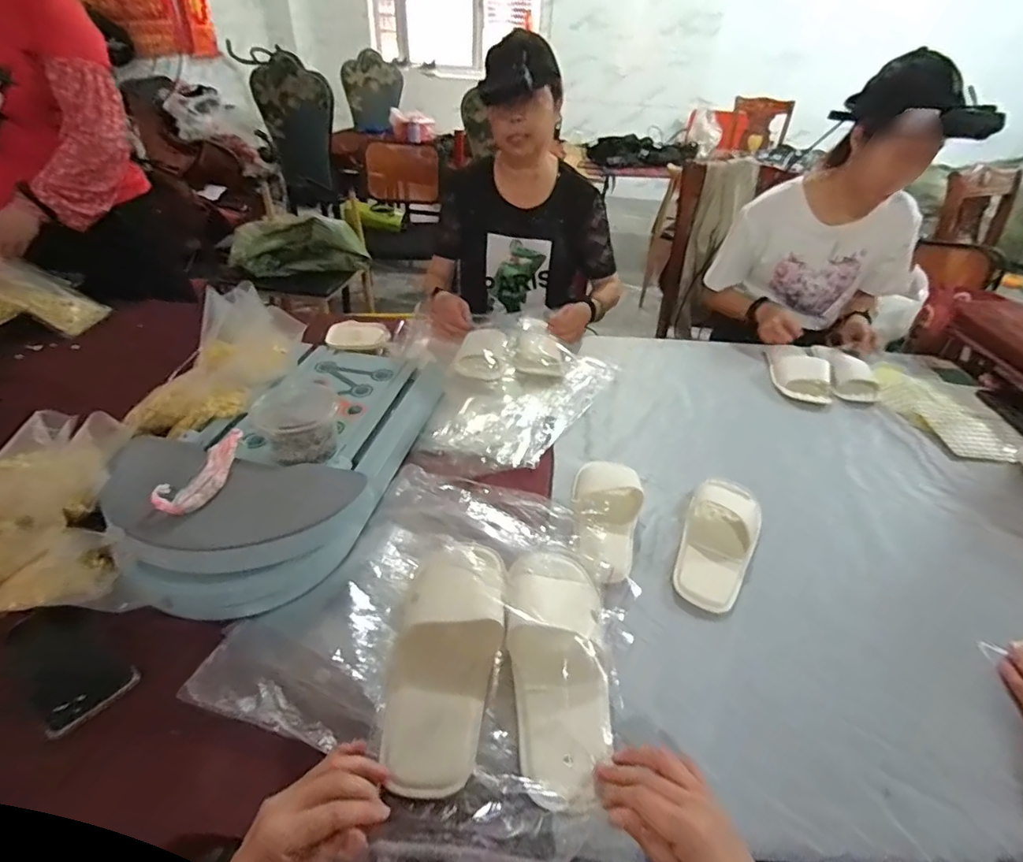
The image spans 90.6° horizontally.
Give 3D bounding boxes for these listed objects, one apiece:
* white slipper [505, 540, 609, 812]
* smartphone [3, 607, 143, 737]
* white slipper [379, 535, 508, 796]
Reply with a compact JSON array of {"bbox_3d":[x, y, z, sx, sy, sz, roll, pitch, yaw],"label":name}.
[{"bbox_3d":[0.053,0.240,0.543,0.107,0.046,0.266,0,42,-1],"label":"white slipper"},{"bbox_3d":[-0.486,0.250,0.553,0.164,0.017,0.077,26,47,26],"label":"smartphone"},{"bbox_3d":[-0.071,0.241,0.524,0.105,0.036,0.227,5,46,4],"label":"white slipper"}]

